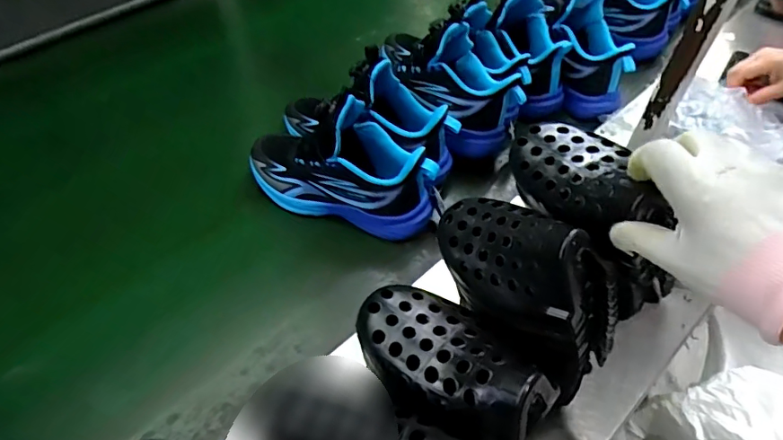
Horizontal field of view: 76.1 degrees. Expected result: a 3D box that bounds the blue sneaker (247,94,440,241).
[{"bbox_3d":[-0.064,-0.064,0.587,0.236,0.132,0.082,13,53,9],"label":"blue sneaker"}]

